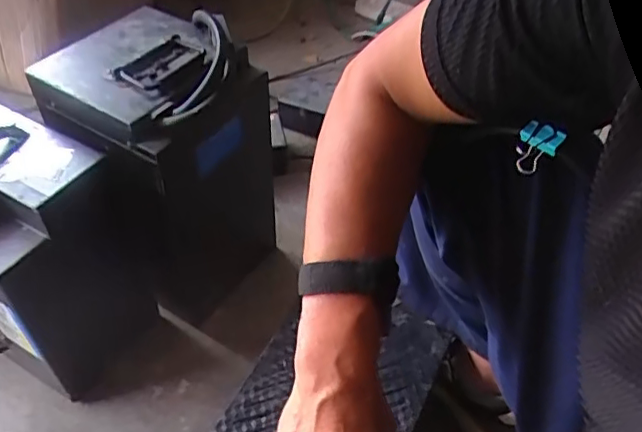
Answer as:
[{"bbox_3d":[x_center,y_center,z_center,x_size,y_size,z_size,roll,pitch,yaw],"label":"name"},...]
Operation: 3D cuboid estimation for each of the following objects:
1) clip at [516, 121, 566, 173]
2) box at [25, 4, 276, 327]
[{"bbox_3d":[0.142,-0.043,0.381,0.026,0.031,0.016,20,47,18],"label":"clip"},{"bbox_3d":[-0.196,-0.054,0.792,0.196,0.376,0.223,23,50,17],"label":"box"}]

